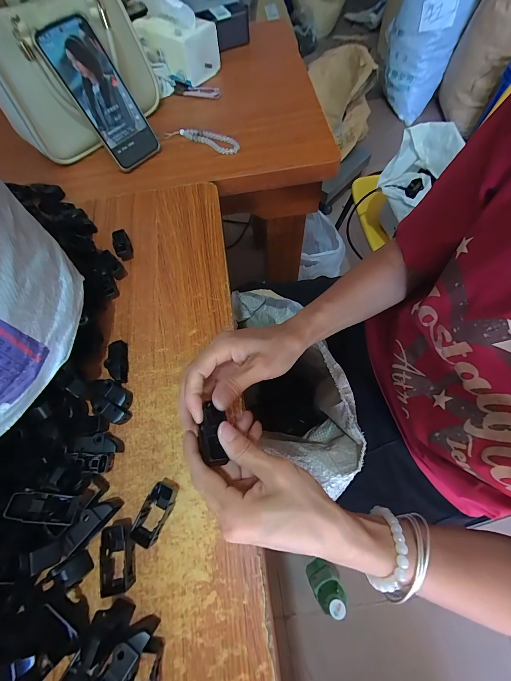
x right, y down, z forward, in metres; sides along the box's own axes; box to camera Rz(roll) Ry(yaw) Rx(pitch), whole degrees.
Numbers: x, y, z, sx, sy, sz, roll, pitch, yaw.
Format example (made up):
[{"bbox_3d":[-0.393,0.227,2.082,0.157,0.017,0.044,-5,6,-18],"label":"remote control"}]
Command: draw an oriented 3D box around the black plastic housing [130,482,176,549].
[{"bbox_3d":[-0.093,0.158,0.265,0.025,0.012,0.048,21,69,12],"label":"black plastic housing"}]

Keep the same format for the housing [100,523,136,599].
[{"bbox_3d":[-0.121,0.190,0.254,0.028,0.018,0.048,-11,66,-2],"label":"housing"}]

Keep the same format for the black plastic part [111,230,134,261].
[{"bbox_3d":[-0.181,-0.132,0.392,0.021,0.020,0.047,-21,67,-7],"label":"black plastic part"}]

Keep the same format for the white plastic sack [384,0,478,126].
[{"bbox_3d":[0.693,-1.271,1.124,0.269,0.600,0.172,21,69,12],"label":"white plastic sack"}]

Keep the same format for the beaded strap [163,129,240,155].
[{"bbox_3d":[-0.087,-0.341,0.486,0.134,0.013,0.039,21,69,11],"label":"beaded strap"}]

